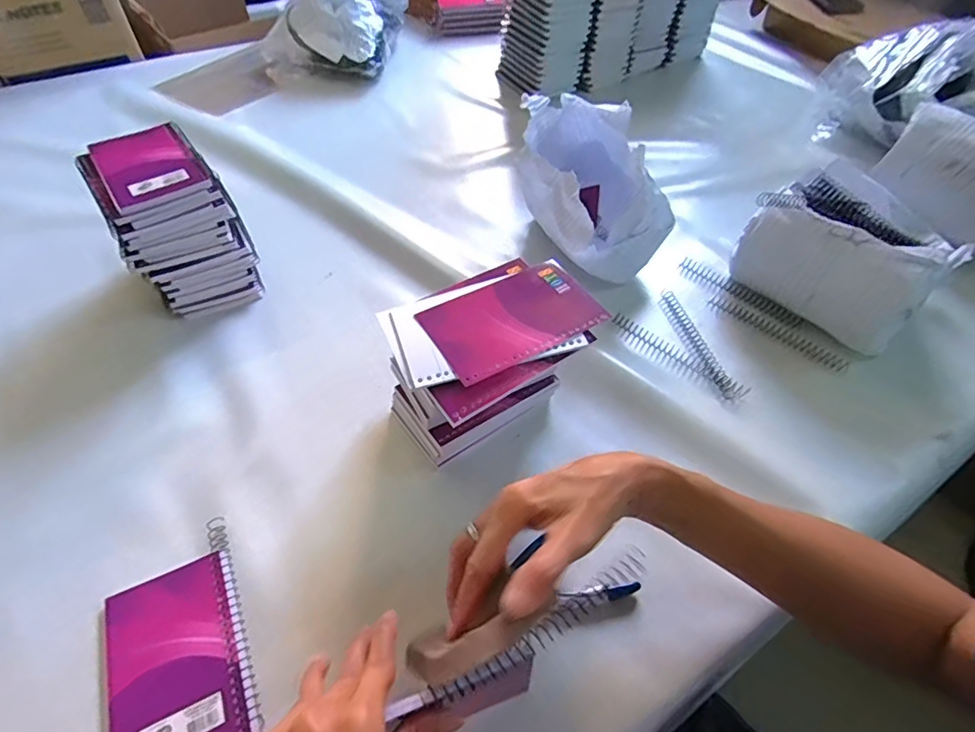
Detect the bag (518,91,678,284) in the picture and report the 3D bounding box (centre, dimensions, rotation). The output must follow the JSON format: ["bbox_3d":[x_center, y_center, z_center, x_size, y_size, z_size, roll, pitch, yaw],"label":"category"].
[{"bbox_3d":[0.119,-0.201,0.606,0.135,0.143,0.210,-14,52,-12],"label":"bag"}]

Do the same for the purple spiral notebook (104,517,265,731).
[{"bbox_3d":[-0.211,0.194,0.362,0.085,0.010,0.147,-21,54,-17],"label":"purple spiral notebook"}]

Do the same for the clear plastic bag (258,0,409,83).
[{"bbox_3d":[-0.287,-0.635,0.950,0.233,0.152,0.212,6,51,4],"label":"clear plastic bag"}]

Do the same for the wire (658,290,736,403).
[{"bbox_3d":[0.217,-0.025,0.557,0.018,0.013,0.155,-8,51,-7],"label":"wire"}]

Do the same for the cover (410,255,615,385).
[{"bbox_3d":[0.019,-0.038,0.400,0.127,0.004,0.077,-25,55,-20],"label":"cover"}]

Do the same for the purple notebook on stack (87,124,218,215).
[{"bbox_3d":[-0.323,-0.194,0.508,0.085,0.009,0.126,-29,56,-24],"label":"purple notebook on stack"}]

